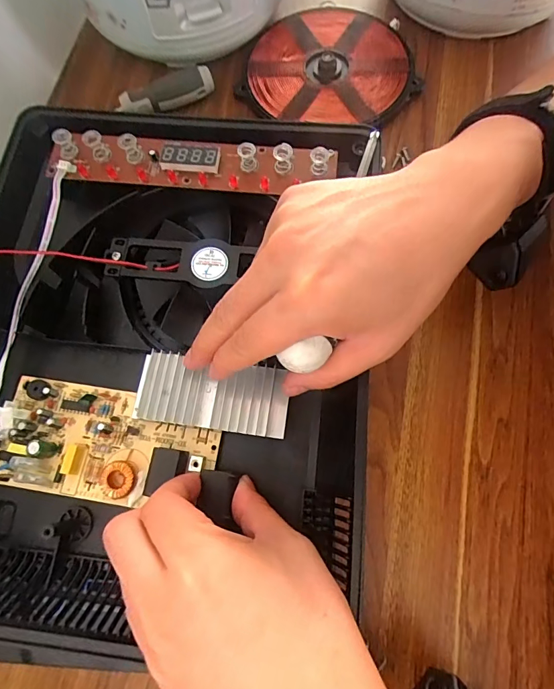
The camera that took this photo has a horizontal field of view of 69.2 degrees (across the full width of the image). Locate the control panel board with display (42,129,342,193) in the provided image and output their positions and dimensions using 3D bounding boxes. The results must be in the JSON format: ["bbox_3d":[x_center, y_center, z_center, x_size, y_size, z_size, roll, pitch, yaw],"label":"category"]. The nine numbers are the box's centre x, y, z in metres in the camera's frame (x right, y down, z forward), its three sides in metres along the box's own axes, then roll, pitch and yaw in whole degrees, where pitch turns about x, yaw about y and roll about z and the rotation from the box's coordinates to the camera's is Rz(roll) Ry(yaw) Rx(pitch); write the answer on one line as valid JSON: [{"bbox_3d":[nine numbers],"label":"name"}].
[{"bbox_3d":[-0.062,-0.134,0.289,0.203,0.019,0.038,6,74,5],"label":"control panel board with display"}]

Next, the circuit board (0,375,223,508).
[{"bbox_3d":[-0.112,0.063,0.257,0.142,0.020,0.069,9,74,5],"label":"circuit board"}]

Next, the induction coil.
[{"bbox_3d":[0.057,-0.267,0.384,0.150,0.014,0.154,-1,73,2],"label":"induction coil"}]

